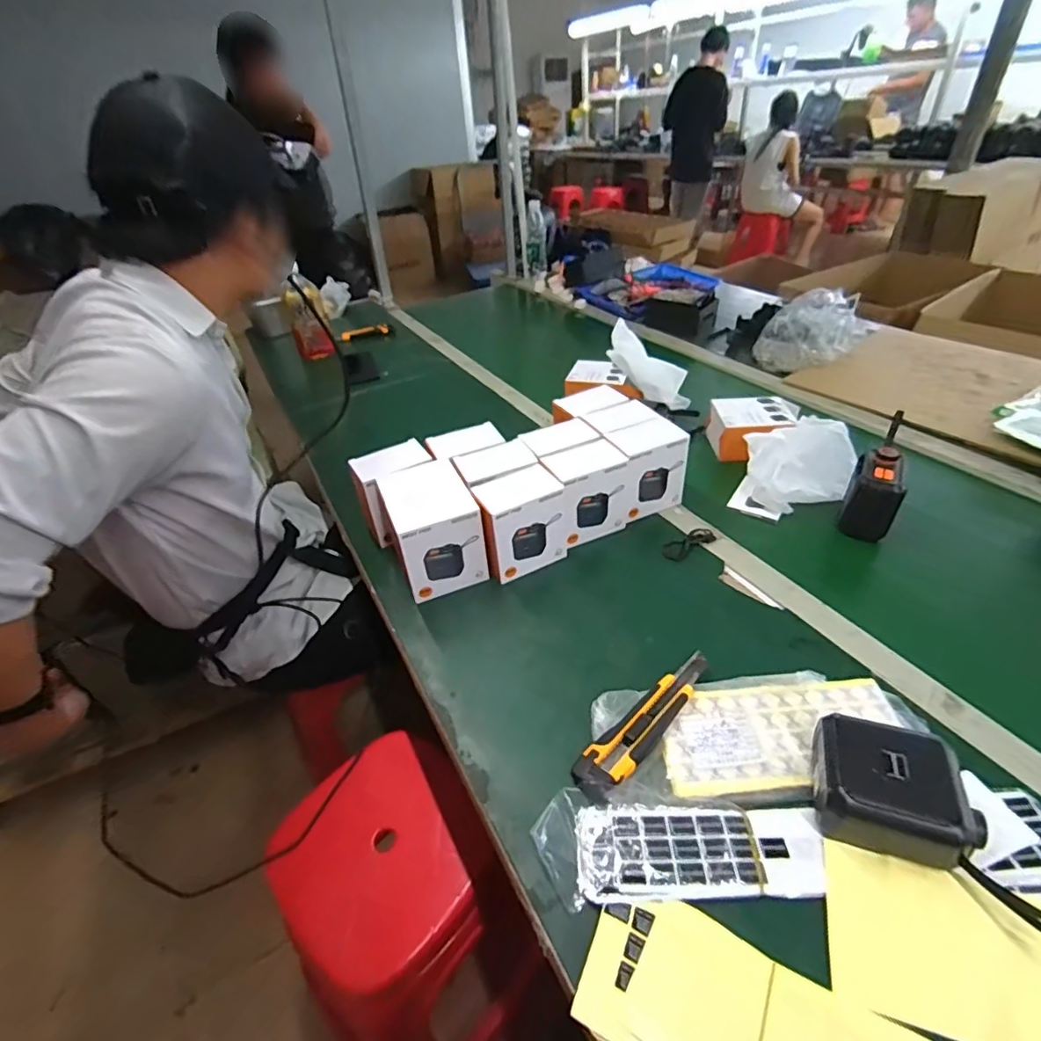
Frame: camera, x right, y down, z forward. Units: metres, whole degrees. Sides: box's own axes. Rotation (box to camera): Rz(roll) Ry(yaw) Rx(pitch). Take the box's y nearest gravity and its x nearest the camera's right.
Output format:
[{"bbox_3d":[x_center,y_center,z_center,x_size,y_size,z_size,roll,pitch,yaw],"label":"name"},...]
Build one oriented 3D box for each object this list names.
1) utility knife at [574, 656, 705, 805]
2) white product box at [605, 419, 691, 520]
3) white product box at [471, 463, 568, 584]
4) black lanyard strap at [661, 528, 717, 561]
[{"bbox_3d":[0.118,0.183,0.499,0.040,0.012,0.179,28,49,36],"label":"utility knife"},{"bbox_3d":[0.172,-0.070,0.748,0.101,0.109,0.065,-20,39,-18],"label":"white product box"},{"bbox_3d":[-0.001,0.005,0.682,0.110,0.114,0.072,-23,41,-21],"label":"white product box"},{"bbox_3d":[0.221,0.031,0.702,0.072,0.017,0.026,-20,40,-18],"label":"black lanyard strap"}]

